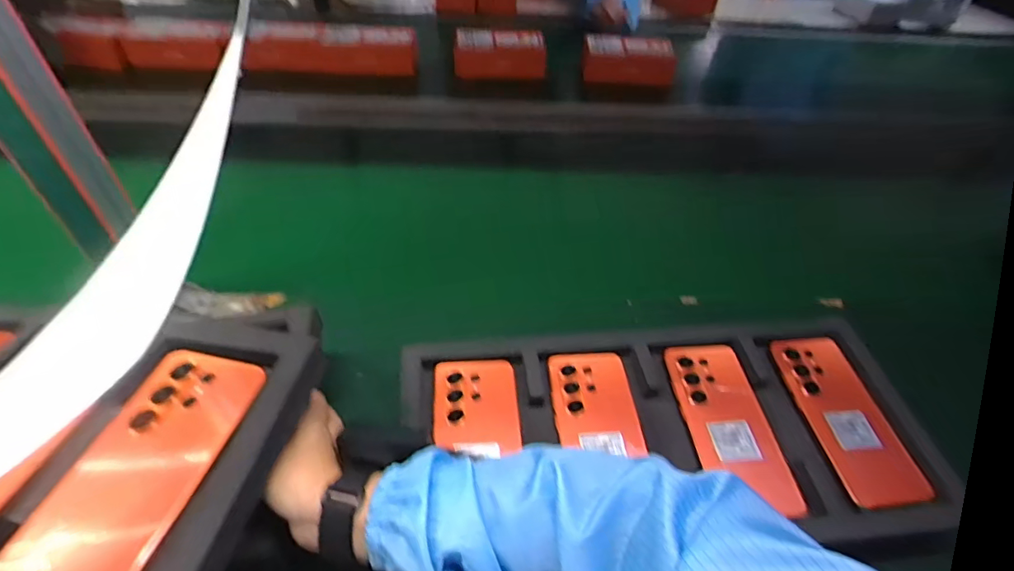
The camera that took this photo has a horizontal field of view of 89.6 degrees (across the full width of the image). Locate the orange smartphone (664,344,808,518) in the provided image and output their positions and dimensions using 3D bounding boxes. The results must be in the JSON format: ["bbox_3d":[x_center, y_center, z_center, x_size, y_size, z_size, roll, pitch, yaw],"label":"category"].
[{"bbox_3d":[0.213,0.130,0.495,0.076,0.012,0.172,-2,48,-7],"label":"orange smartphone"}]

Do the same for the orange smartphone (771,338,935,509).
[{"bbox_3d":[0.341,0.128,0.516,0.079,0.014,0.178,-4,52,-9],"label":"orange smartphone"}]

